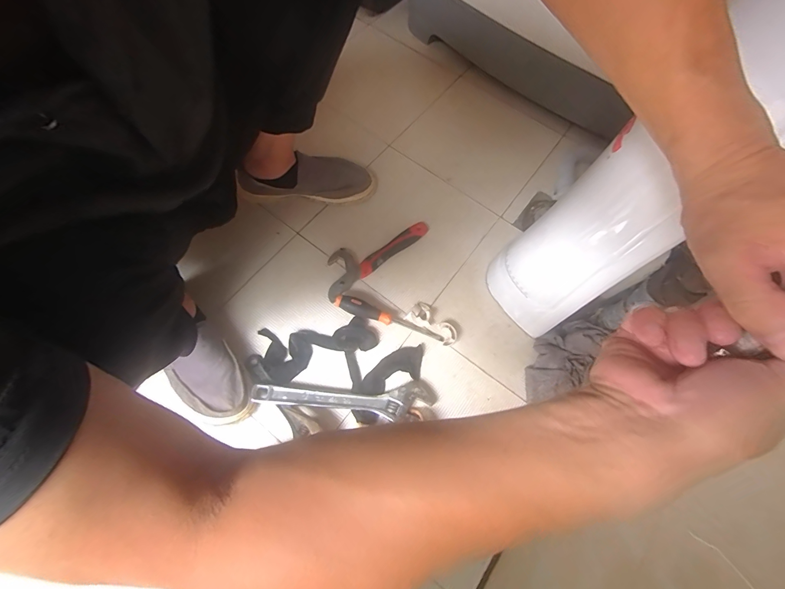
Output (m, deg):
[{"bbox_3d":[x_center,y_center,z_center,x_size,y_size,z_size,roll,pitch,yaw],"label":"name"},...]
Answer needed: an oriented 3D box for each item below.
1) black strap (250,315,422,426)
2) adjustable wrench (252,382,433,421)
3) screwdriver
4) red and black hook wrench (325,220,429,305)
[{"bbox_3d":[-0.094,0.113,0.593,0.271,0.020,0.156,19,67,5],"label":"black strap"},{"bbox_3d":[-0.082,0.172,0.569,0.283,0.021,0.054,3,67,-2],"label":"adjustable wrench"},{"bbox_3d":[-0.006,0.042,0.620,0.202,0.032,0.027,17,67,4],"label":"screwdriver"},{"bbox_3d":[-0.043,-0.087,0.675,0.240,0.020,0.082,-37,74,-17],"label":"red and black hook wrench"}]

